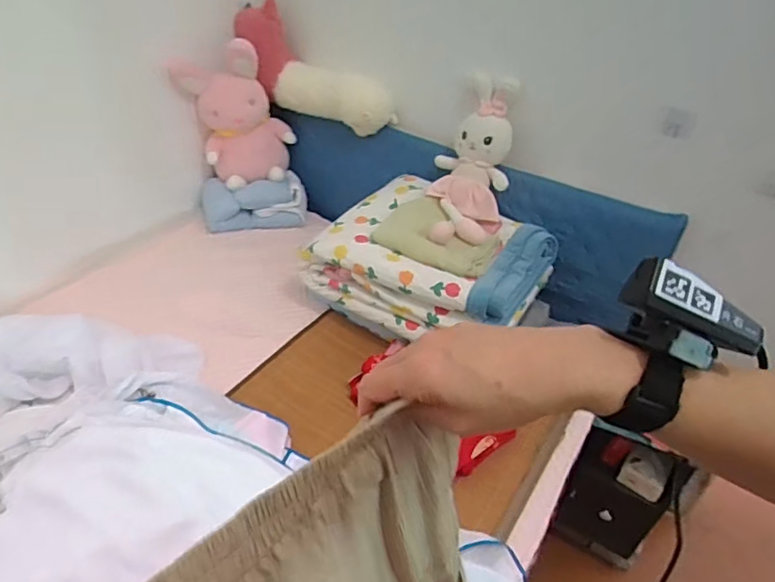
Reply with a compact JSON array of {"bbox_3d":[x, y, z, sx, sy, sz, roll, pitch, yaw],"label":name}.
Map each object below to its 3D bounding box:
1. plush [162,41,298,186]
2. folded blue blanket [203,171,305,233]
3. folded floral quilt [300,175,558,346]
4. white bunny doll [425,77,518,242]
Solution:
[{"bbox_3d":[-0.407,-0.481,1.453,0.282,0.340,0.184,-9,42,-15],"label":"plush"},{"bbox_3d":[-0.370,-0.241,1.511,0.281,0.106,0.137,-7,41,-14],"label":"folded blue blanket"},{"bbox_3d":[0.090,-0.055,1.243,0.477,0.204,0.353,24,44,22],"label":"folded floral quilt"},{"bbox_3d":[0.192,-0.285,1.243,0.175,0.386,0.125,13,-4,10],"label":"white bunny doll"}]

